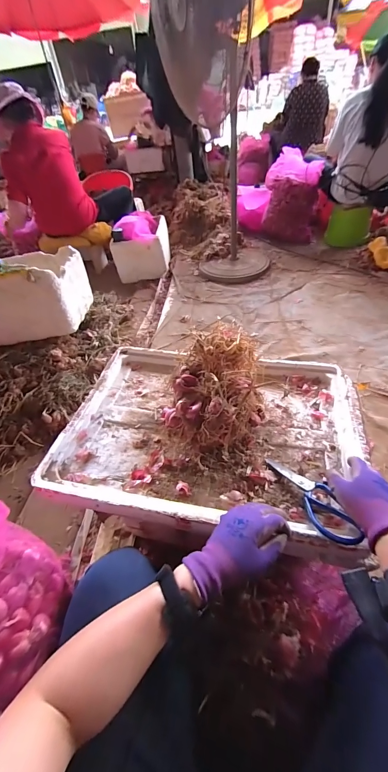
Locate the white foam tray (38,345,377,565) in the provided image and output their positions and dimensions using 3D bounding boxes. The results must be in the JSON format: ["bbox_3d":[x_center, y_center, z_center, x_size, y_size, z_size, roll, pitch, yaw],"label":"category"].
[{"bbox_3d":[0.039,0.078,0.622,0.569,0.062,0.409,5,47,11],"label":"white foam tray"}]

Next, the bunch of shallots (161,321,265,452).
[{"bbox_3d":[0.042,0.012,0.599,0.179,0.162,0.199,7,47,13],"label":"bunch of shallots"}]

